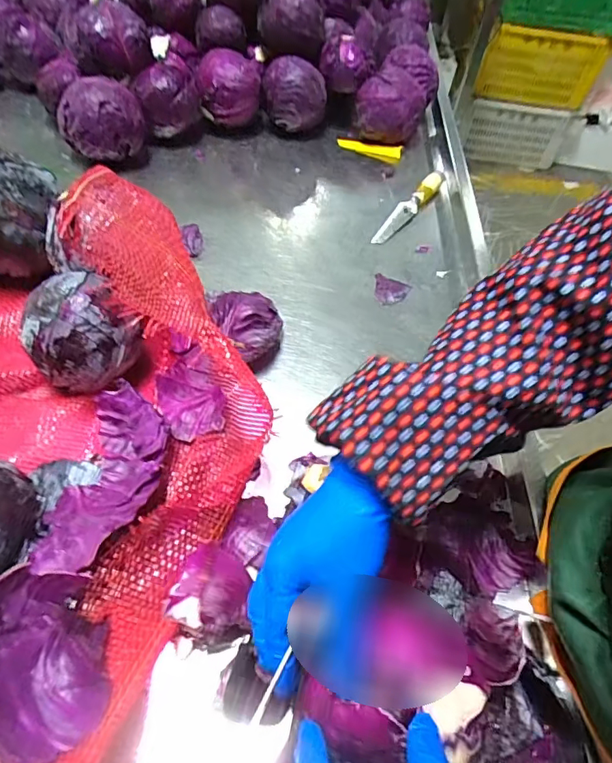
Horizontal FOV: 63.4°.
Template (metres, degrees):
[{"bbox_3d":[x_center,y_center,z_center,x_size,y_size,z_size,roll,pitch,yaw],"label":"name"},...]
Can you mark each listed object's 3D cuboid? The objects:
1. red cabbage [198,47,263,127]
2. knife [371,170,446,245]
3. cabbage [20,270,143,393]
[{"bbox_3d":[-0.133,-0.511,0.866,0.109,0.120,0.118,2,52,-5],"label":"red cabbage"},{"bbox_3d":[0.157,-0.267,0.752,0.027,0.033,0.191,32,56,18],"label":"knife"},{"bbox_3d":[-0.219,-0.039,0.479,0.087,0.103,0.093,3,52,-4],"label":"cabbage"}]

